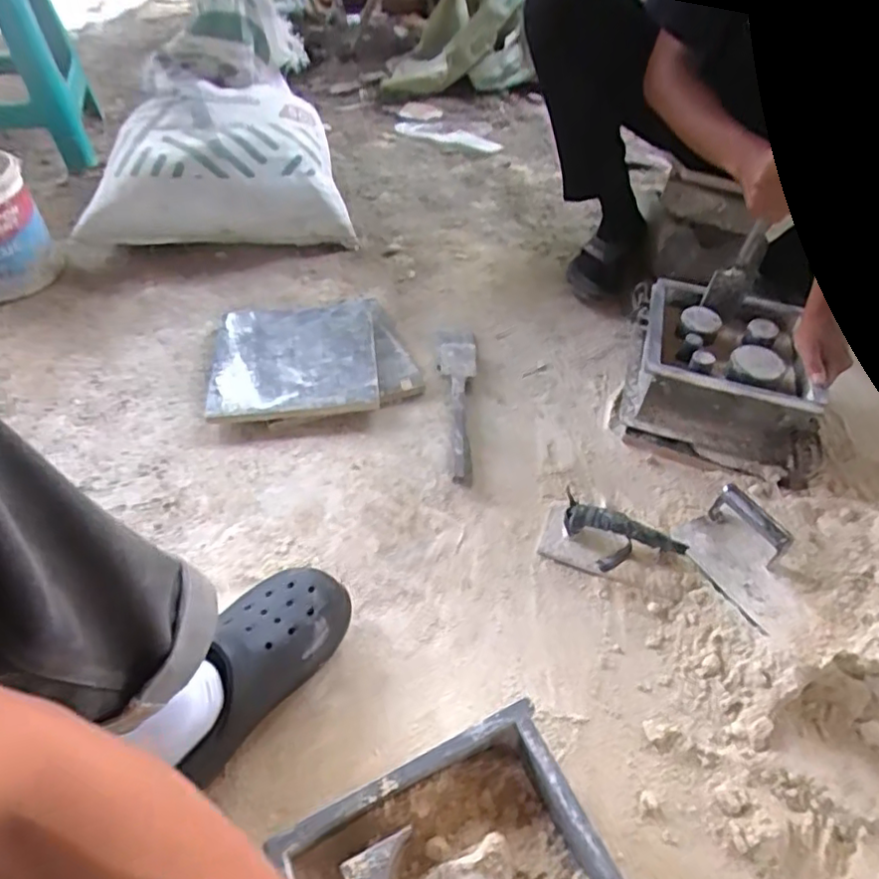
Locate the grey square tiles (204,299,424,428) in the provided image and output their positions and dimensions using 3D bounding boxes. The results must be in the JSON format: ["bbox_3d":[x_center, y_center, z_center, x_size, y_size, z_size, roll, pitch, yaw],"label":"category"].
[{"bbox_3d":[-0.207,-0.129,1.003,0.310,0.038,0.257,-12,51,-14],"label":"grey square tiles"}]

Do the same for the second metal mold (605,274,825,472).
[{"bbox_3d":[0.432,-0.110,0.963,0.266,0.142,0.280,18,50,11],"label":"second metal mold"}]

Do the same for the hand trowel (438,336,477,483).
[{"bbox_3d":[0.026,-0.064,0.962,0.062,0.024,0.316,3,49,-2],"label":"hand trowel"}]

